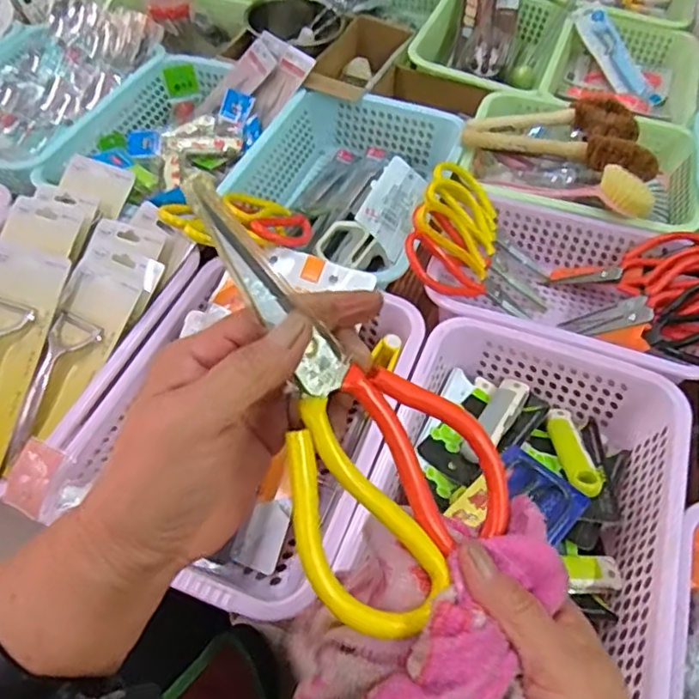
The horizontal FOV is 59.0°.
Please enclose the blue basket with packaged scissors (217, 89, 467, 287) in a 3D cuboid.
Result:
[{"bbox_3d":[0.001,-0.229,0.828,0.239,0.086,0.282,24,57,16],"label":"blue basket with packaged scissors"}]

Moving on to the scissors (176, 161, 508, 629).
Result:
[{"bbox_3d":[-0.006,0.016,0.267,0.102,0.011,0.203,-33,94,-22],"label":"scissors"}]

